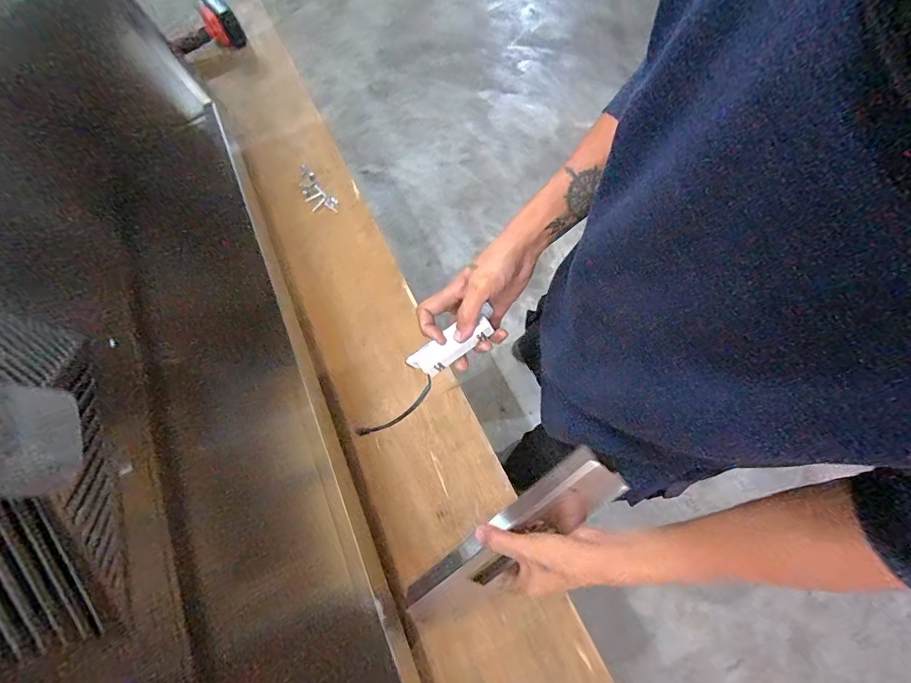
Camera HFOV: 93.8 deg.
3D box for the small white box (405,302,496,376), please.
[{"bbox_3d":[-0.004,0.005,0.481,0.105,0.025,0.032,-32,72,8],"label":"small white box"}]

